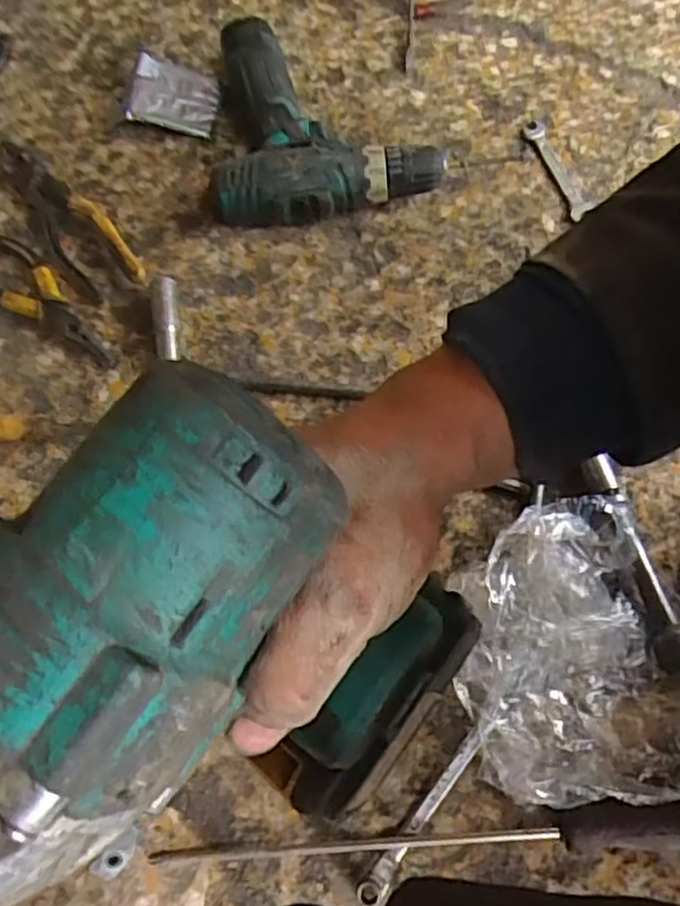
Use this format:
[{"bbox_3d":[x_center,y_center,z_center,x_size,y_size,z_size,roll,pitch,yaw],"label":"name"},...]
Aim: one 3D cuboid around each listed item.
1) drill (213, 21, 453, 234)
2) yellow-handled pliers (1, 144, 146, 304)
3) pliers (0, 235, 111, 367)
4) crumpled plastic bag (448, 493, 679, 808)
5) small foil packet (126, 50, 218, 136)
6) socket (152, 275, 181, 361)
[{"bbox_3d":[-0.027,-0.291,0.593,0.187,0.056,0.200,-14,69,-3],"label":"drill"},{"bbox_3d":[-0.240,-0.202,0.585,0.058,0.024,0.192,-37,72,-12],"label":"yellow-handled pliers"},{"bbox_3d":[-0.245,-0.126,0.557,0.159,0.016,0.050,38,75,15],"label":"pliers"},{"bbox_3d":[0.160,0.120,0.438,0.178,0.039,0.179,-6,69,0],"label":"crumpled plastic bag"},{"bbox_3d":[-0.150,-0.325,0.619,0.075,0.012,0.067,13,73,-13],"label":"small foil packet"},{"bbox_3d":[-0.140,-0.106,0.548,0.021,0.019,0.073,-7,69,-1],"label":"socket"}]

